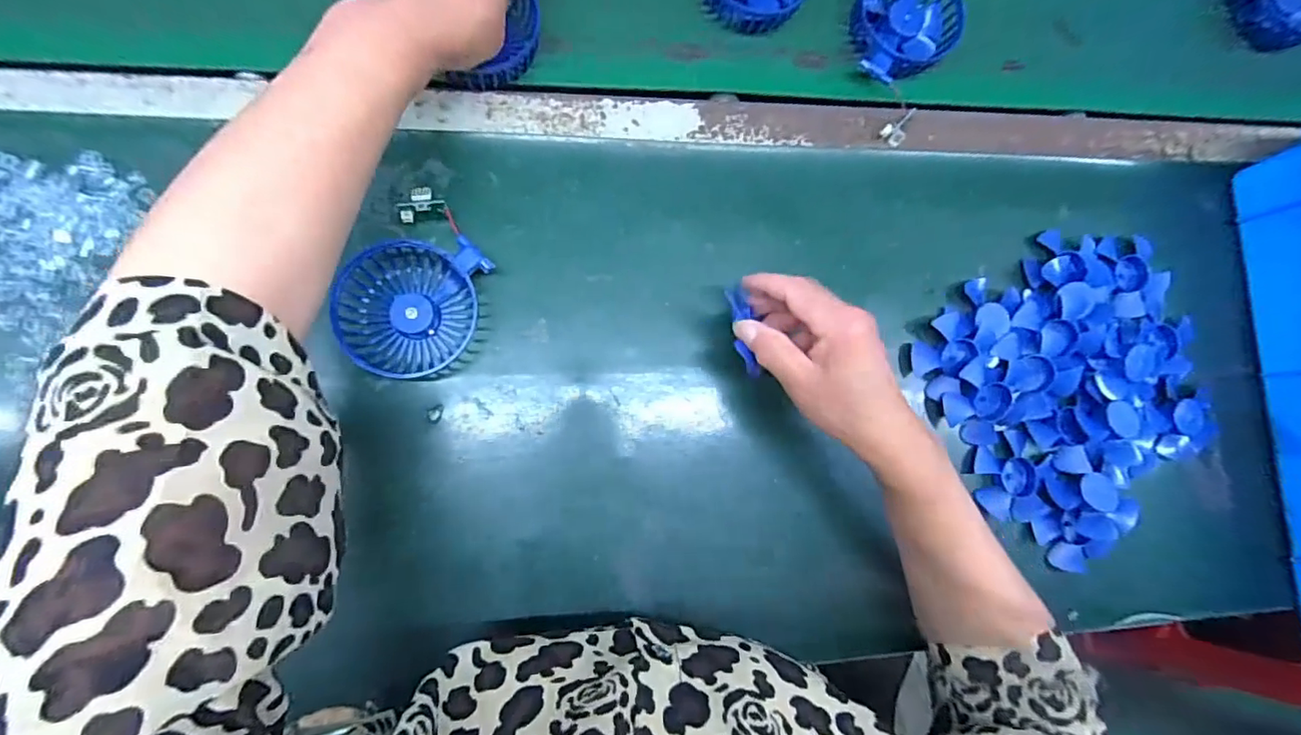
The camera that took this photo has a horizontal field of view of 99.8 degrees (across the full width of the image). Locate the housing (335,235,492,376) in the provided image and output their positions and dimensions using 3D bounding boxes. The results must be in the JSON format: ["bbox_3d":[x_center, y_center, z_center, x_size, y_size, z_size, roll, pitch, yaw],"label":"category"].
[{"bbox_3d":[-0.160,-0.039,0.376,0.093,0.033,0.088,0,87,-8],"label":"housing"}]

